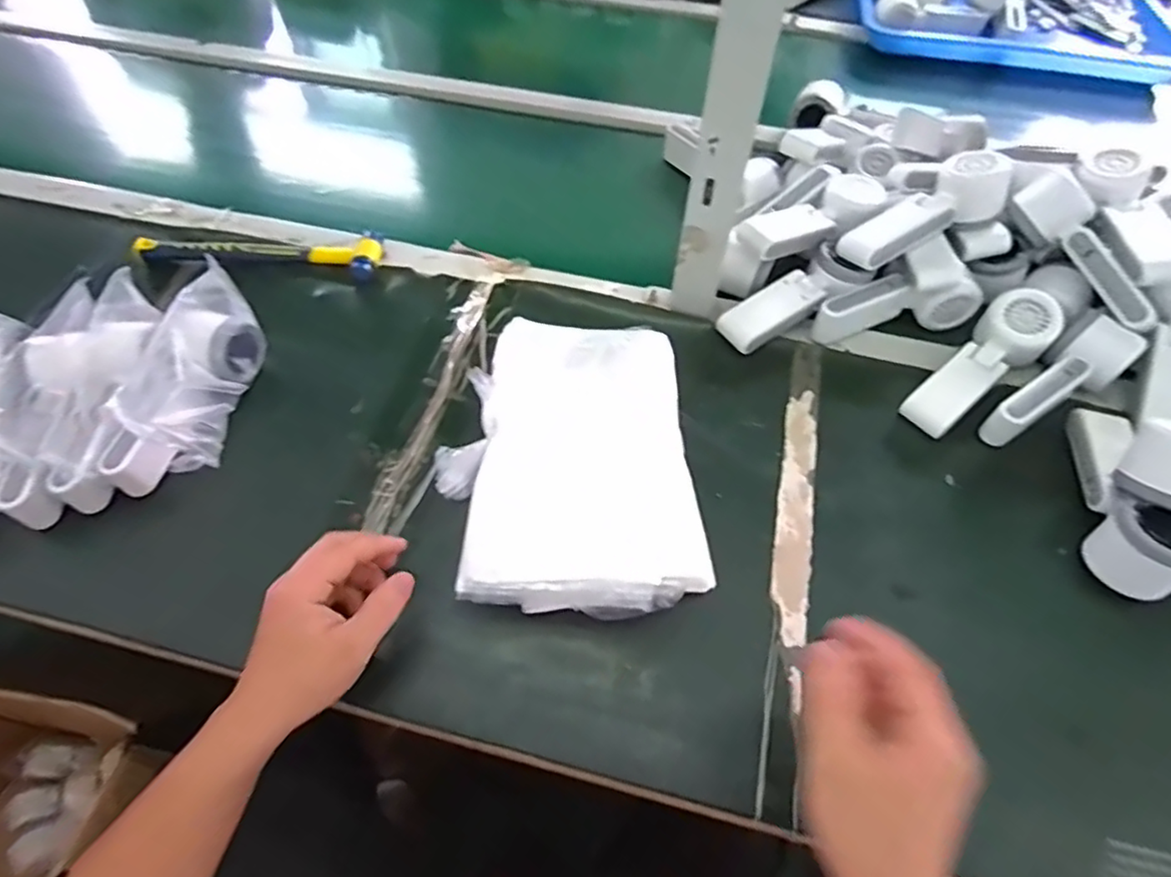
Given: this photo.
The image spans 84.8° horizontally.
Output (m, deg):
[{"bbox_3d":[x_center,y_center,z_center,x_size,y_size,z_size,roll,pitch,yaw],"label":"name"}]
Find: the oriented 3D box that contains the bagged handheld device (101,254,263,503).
[{"bbox_3d":[-0.325,-0.041,0.524,0.068,0.092,0.169,3,57,-1],"label":"bagged handheld device"}]

